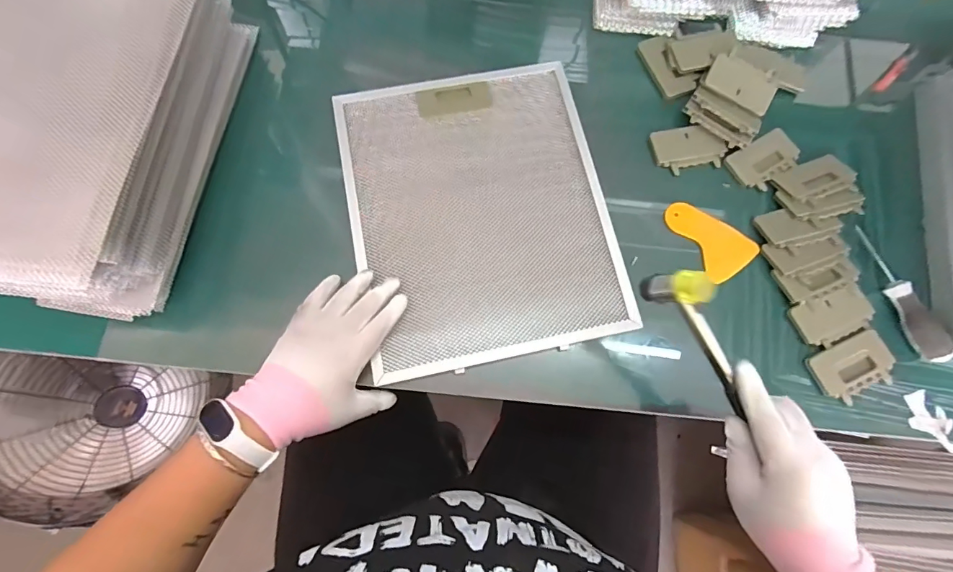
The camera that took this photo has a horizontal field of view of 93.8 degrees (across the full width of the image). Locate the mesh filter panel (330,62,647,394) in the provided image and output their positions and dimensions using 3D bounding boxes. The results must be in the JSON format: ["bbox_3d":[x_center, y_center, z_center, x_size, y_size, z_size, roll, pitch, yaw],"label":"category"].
[{"bbox_3d":[0.004,-0.087,0.494,0.270,0.016,0.336,-10,78,-6],"label":"mesh filter panel"}]

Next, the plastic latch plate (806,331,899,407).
[{"bbox_3d":[0.395,0.085,0.466,0.090,0.010,0.055,-27,77,-9],"label":"plastic latch plate"}]

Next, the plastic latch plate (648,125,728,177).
[{"bbox_3d":[0.248,-0.162,0.522,0.083,0.011,0.056,-10,75,-5],"label":"plastic latch plate"}]

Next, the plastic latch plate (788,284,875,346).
[{"bbox_3d":[0.380,0.032,0.473,0.089,0.008,0.047,-17,76,-7],"label":"plastic latch plate"}]

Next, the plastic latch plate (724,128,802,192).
[{"bbox_3d":[0.341,-0.150,0.526,0.092,0.007,0.053,-30,78,-10],"label":"plastic latch plate"}]

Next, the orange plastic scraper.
[{"bbox_3d":[0.261,-0.057,0.498,0.061,0.008,0.100,-35,80,-3],"label":"orange plastic scraper"}]

